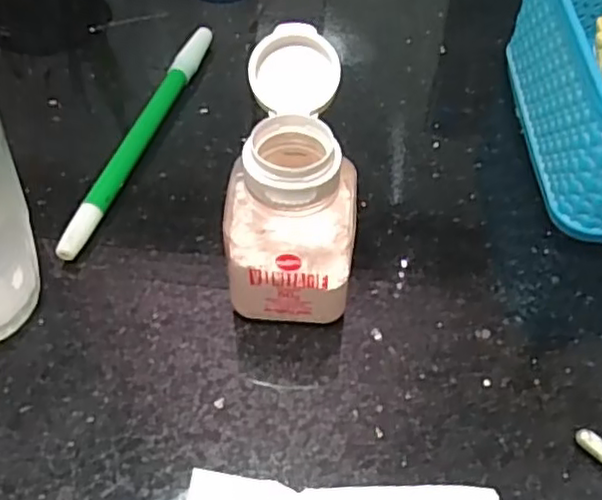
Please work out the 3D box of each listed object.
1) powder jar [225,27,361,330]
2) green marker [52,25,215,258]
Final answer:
[{"bbox_3d":[-0.003,-0.021,0.226,0.040,0.076,0.066,3,52,1],"label":"powder jar"},{"bbox_3d":[-0.068,-0.051,0.289,0.009,0.012,0.142,14,53,10],"label":"green marker"}]

